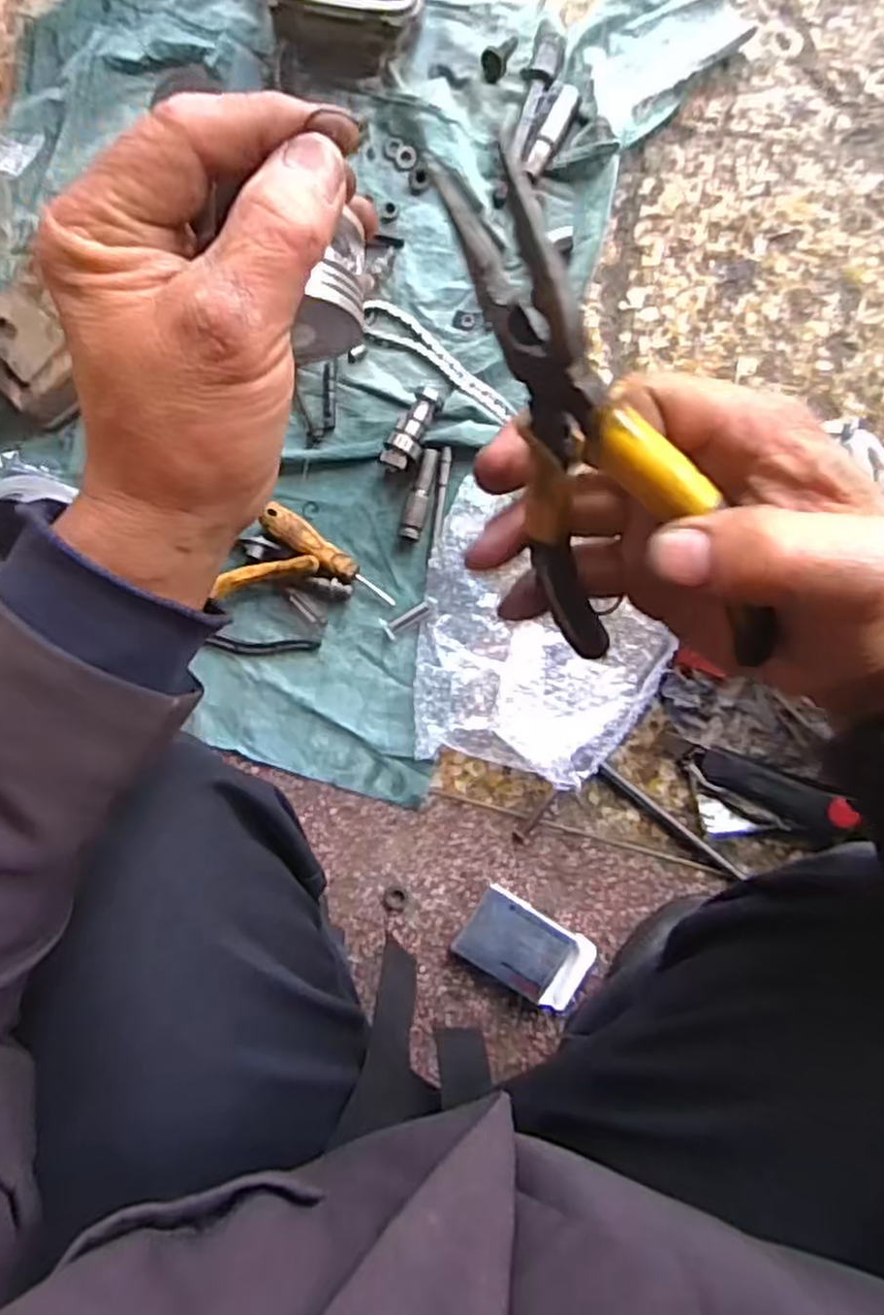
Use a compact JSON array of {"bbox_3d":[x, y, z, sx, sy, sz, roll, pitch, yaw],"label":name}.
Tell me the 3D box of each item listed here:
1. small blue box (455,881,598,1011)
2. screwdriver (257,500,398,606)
[{"bbox_3d":[0.073,0.255,0.667,0.111,0.020,0.072,30,93,2],"label":"small blue box"},{"bbox_3d":[-0.100,-0.085,0.669,0.129,0.024,0.028,38,93,2],"label":"screwdriver"}]

